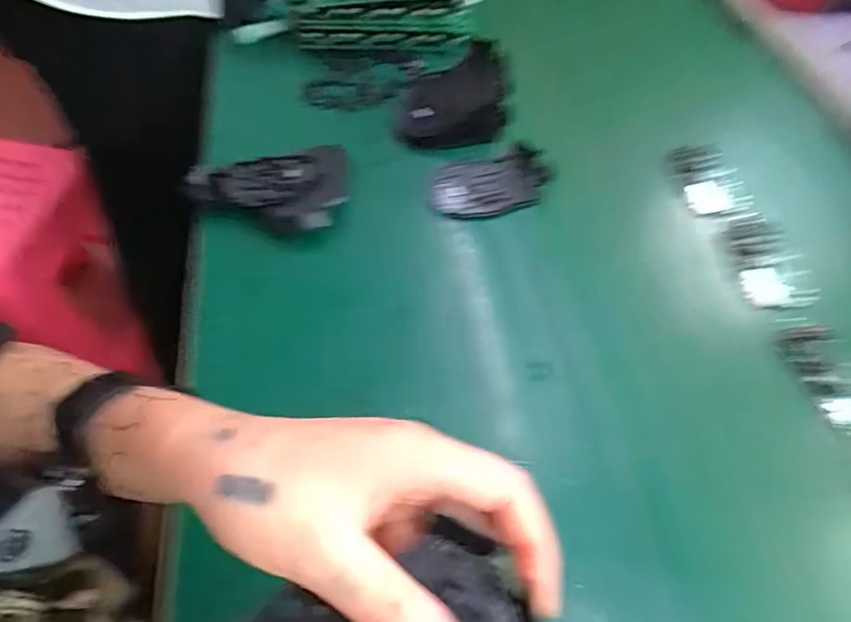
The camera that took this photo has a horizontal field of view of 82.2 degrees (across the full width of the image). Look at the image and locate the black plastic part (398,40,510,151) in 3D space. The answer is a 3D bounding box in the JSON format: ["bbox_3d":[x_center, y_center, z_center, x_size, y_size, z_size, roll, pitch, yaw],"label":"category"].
[{"bbox_3d":[0.031,-0.210,0.480,0.109,0.058,0.093,1,58,-4],"label":"black plastic part"}]

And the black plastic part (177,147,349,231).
[{"bbox_3d":[-0.141,-0.108,0.435,0.142,0.029,0.100,-6,59,-8],"label":"black plastic part"}]

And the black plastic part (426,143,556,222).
[{"bbox_3d":[0.065,-0.119,0.454,0.126,0.014,0.070,-14,60,-13],"label":"black plastic part"}]

